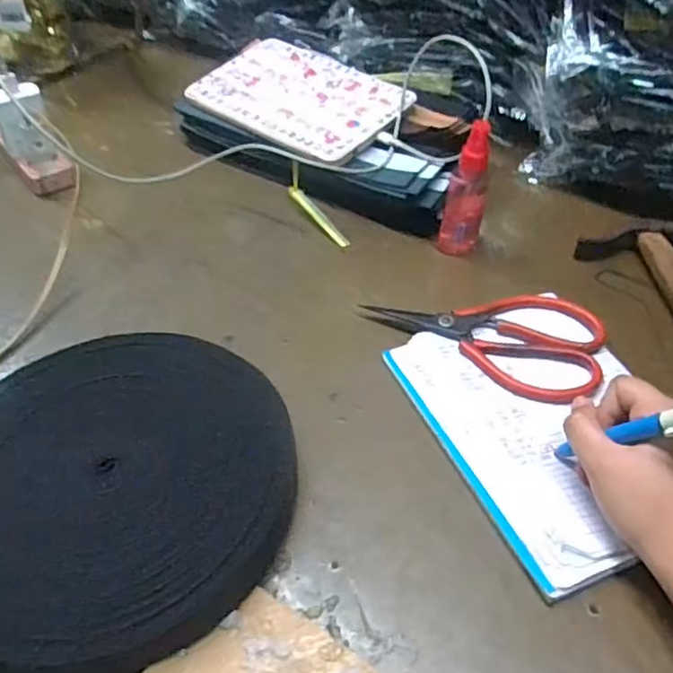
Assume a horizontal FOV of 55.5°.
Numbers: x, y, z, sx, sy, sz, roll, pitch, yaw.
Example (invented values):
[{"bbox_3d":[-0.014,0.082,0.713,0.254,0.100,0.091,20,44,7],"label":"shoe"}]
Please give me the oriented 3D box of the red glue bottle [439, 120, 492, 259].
[{"bbox_3d":[0.111,-0.122,0.544,0.033,0.119,0.025,13,47,11],"label":"red glue bottle"}]

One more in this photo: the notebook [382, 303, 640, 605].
[{"bbox_3d":[0.140,0.057,0.430,0.138,0.014,0.201,-17,49,-17],"label":"notebook"}]

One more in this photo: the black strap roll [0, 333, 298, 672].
[{"bbox_3d":[-0.139,0.085,0.394,0.213,0.031,0.220,1,46,-1],"label":"black strap roll"}]

